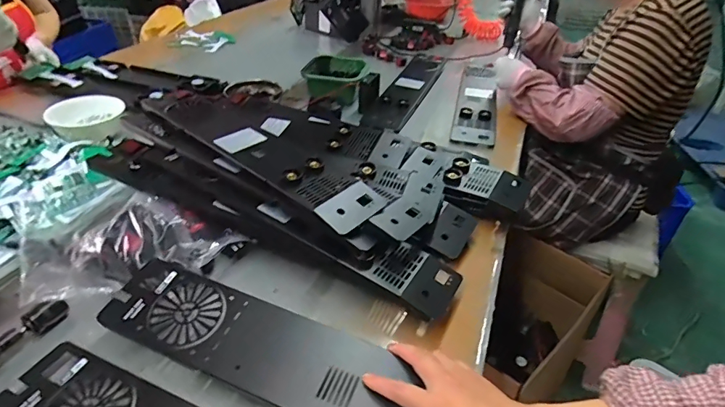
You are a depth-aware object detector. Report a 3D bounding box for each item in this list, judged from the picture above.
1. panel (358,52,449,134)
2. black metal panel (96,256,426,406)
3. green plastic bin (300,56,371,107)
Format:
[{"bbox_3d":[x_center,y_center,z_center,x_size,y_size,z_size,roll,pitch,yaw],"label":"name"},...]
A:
[{"bbox_3d":[0.124,-0.318,1.175,0.111,0.027,0.538,15,38,16],"label":"panel"},{"bbox_3d":[-0.051,0.172,0.453,0.493,0.020,0.112,20,43,18],"label":"black metal panel"},{"bbox_3d":[-0.071,-0.319,1.145,0.168,0.079,0.177,6,36,5],"label":"green plastic bin"}]

